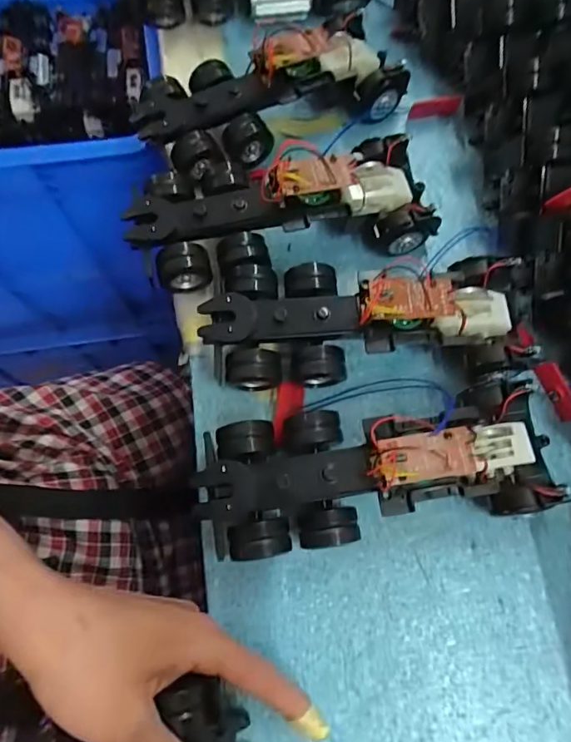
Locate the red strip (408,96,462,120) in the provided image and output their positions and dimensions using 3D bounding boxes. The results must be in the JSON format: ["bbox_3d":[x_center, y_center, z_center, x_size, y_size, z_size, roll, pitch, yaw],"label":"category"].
[{"bbox_3d":[0.115,-0.203,0.374,0.038,0.016,0.005,-8,71,-4],"label":"red strip"}]

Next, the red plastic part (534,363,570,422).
[{"bbox_3d":[0.165,0.013,0.296,0.009,0.010,0.039,-30,91,-11],"label":"red plastic part"}]

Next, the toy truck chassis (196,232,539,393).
[{"bbox_3d":[0.047,-0.040,0.287,0.189,0.044,0.090,-1,70,-2],"label":"toy truck chassis"}]

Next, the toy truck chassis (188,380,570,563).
[{"bbox_3d":[0.047,0.051,0.264,0.187,0.057,0.072,-8,71,-4],"label":"toy truck chassis"}]

